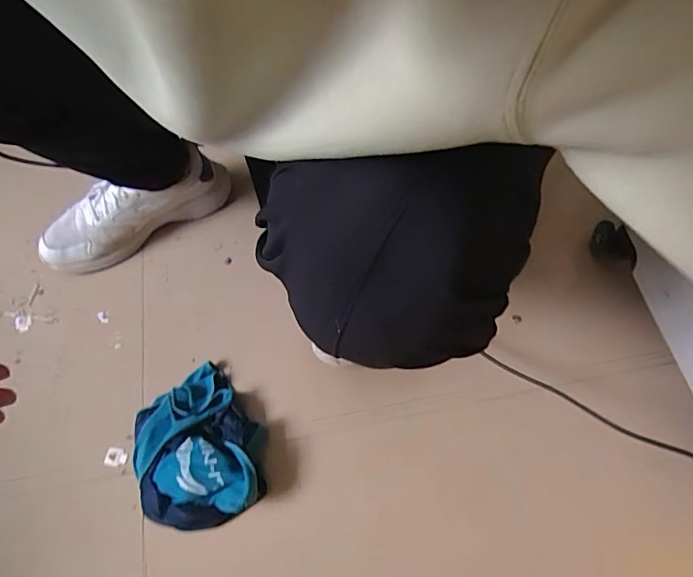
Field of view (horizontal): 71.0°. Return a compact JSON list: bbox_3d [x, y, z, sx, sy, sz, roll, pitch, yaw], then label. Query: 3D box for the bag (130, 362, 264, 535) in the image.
[{"bbox_3d":[-0.170,0.175,0.548,0.133,0.049,0.172,-21,62,-13],"label":"bag"}]

